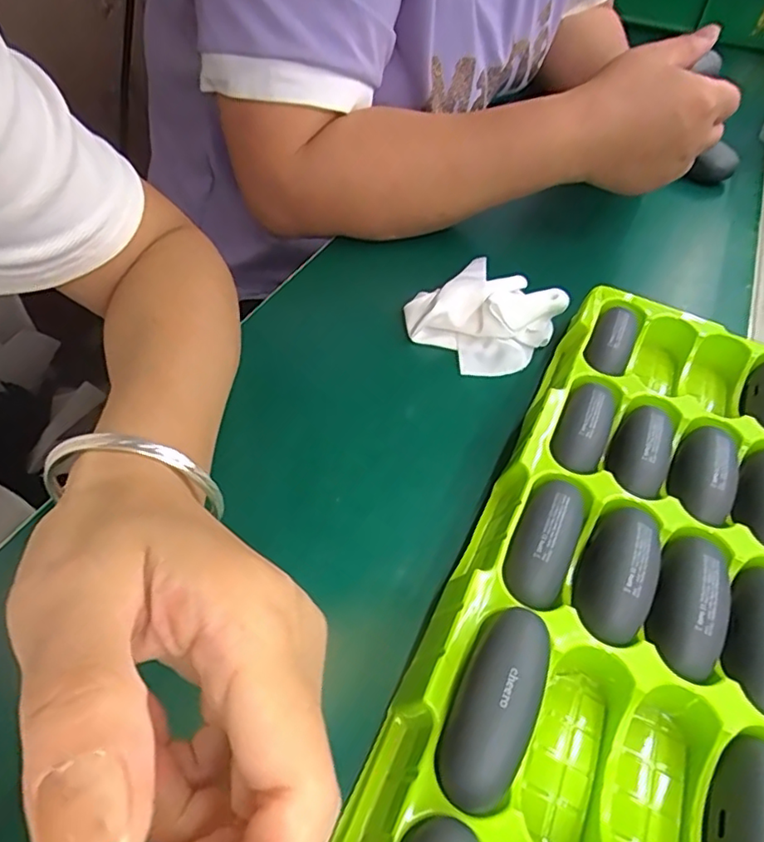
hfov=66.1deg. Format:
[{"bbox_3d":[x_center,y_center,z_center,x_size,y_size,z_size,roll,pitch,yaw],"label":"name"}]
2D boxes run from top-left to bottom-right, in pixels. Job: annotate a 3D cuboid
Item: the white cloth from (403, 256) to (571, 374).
[{"bbox_3d":[0.065,-0.069,0.376,0.080,0.031,0.081,-34,62,-29],"label":"white cloth"}]

